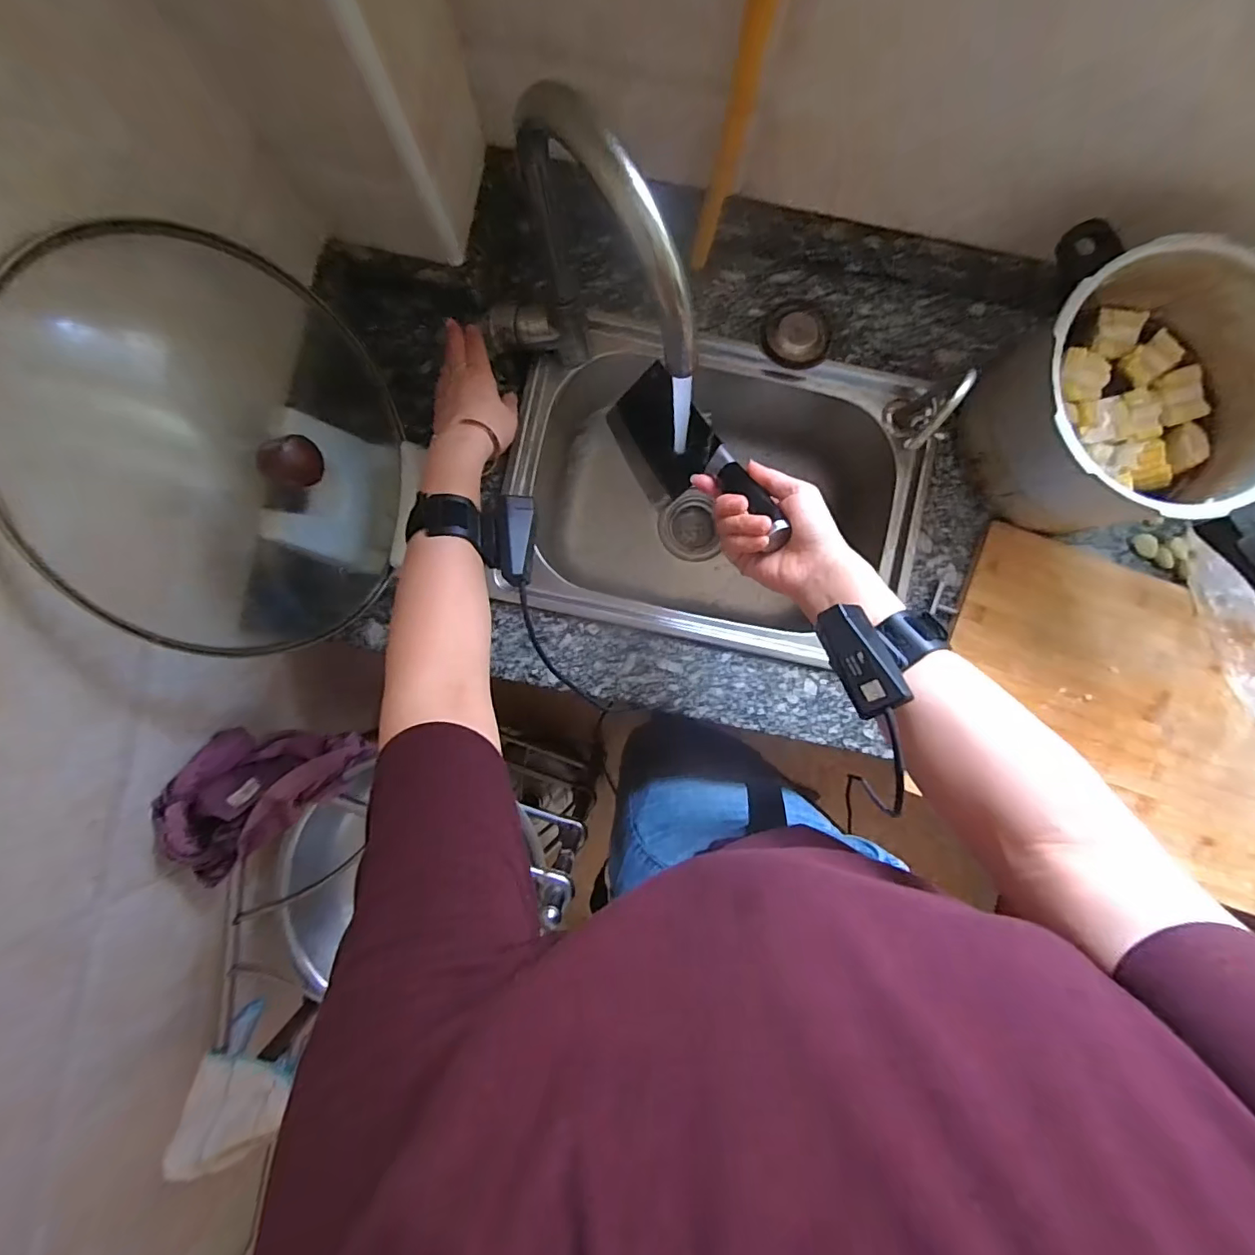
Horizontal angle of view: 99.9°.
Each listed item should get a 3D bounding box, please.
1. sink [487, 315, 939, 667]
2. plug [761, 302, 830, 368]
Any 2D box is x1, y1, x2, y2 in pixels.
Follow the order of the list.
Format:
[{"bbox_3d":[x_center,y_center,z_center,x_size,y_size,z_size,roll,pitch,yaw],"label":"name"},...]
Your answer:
[{"bbox_3d":[0.105,-0.157,0.711,0.474,0.222,0.354,11,90,-1],"label":"sink"},{"bbox_3d":[0.194,-0.335,0.604,0.077,0.026,0.068,10,90,-1],"label":"plug"}]

